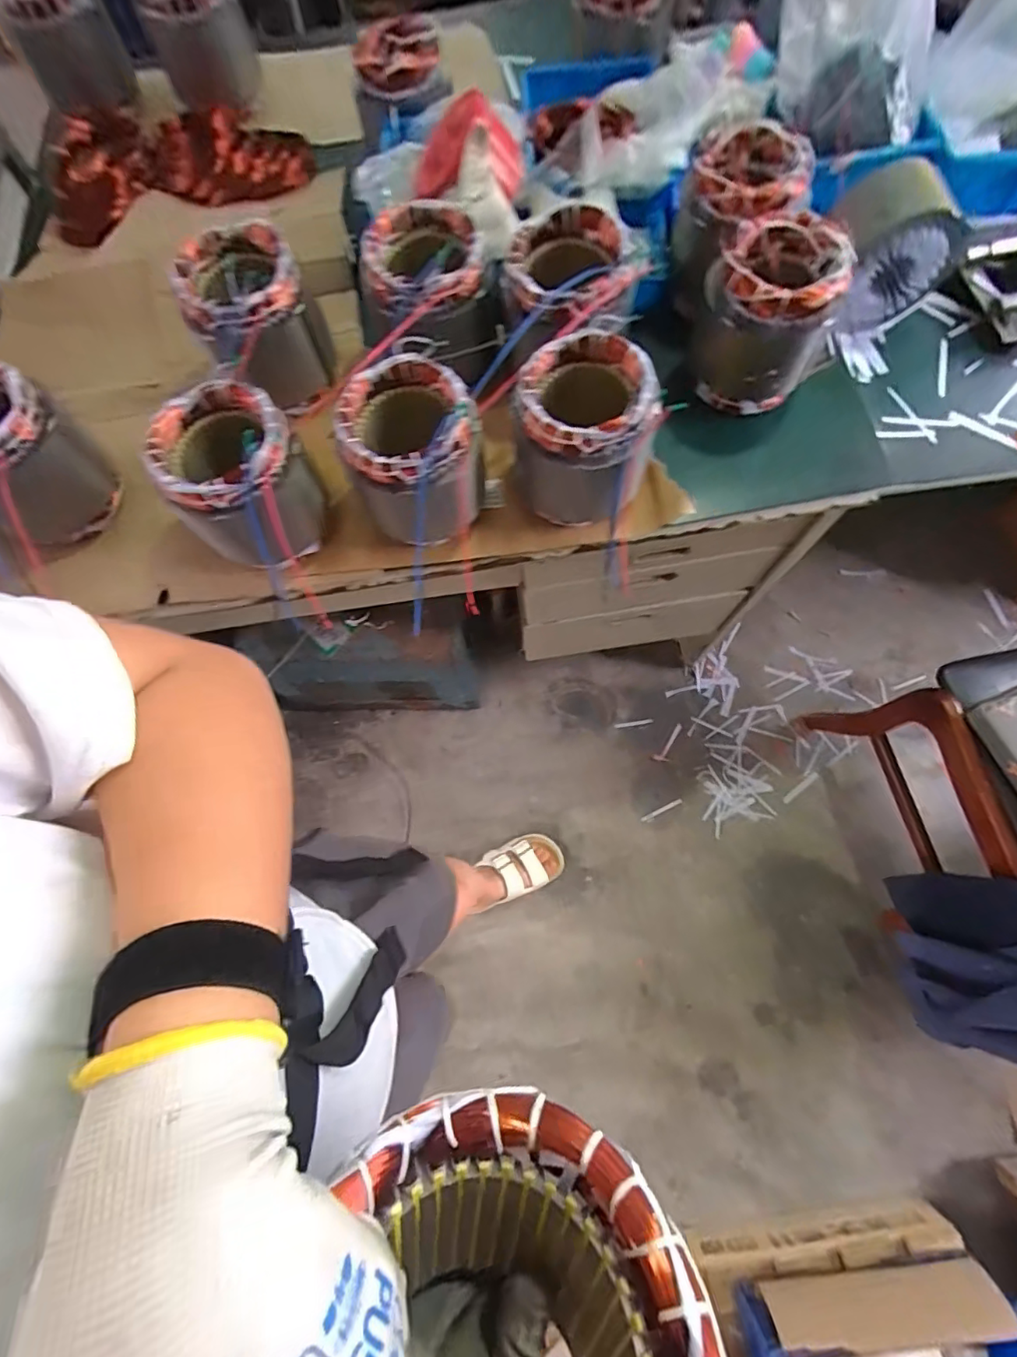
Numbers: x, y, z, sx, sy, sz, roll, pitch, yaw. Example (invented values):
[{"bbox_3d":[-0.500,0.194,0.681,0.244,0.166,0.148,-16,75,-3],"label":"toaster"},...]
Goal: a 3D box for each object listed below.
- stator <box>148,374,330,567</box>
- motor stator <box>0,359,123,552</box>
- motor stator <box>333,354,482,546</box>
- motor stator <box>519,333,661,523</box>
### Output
[{"bbox_3d":[-0.299,-0.221,0.613,0.142,0.157,0.133,0,71,1],"label":"stator"},{"bbox_3d":[-0.578,-0.258,0.630,0.141,0.160,0.135,31,75,11],"label":"motor stator"},{"bbox_3d":[-0.103,-0.253,0.603,0.139,0.153,0.129,-9,71,-1],"label":"motor stator"},{"bbox_3d":[0.081,-0.271,0.613,0.131,0.168,0.129,-7,71,-1],"label":"motor stator"}]

